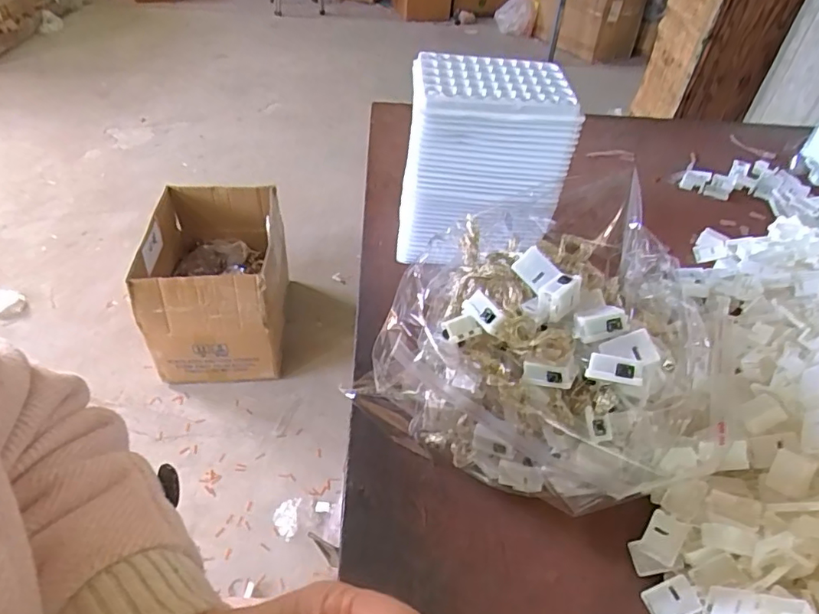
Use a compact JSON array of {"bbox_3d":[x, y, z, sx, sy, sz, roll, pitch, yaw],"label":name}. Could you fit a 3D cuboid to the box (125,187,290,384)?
[{"bbox_3d":[-0.452,-0.063,1.290,0.300,0.277,0.419,-7,45,-11],"label":"box"}]

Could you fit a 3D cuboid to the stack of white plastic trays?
[{"bbox_3d":[0.063,-0.125,0.473,0.135,0.151,0.091,5,44,1],"label":"stack of white plastic trays"}]

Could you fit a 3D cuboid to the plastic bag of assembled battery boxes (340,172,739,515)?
[{"bbox_3d":[0.076,0.029,0.350,0.197,0.141,0.136,23,47,18],"label":"plastic bag of assembled battery boxes"}]

